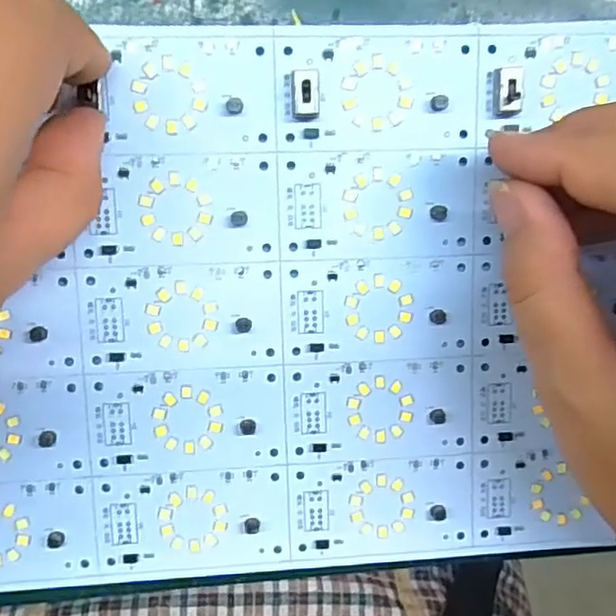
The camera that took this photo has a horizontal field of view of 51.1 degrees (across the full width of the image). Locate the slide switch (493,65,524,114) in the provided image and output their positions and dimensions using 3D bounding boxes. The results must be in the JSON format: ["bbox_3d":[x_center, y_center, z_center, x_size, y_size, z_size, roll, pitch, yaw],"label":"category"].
[{"bbox_3d":[0.059,-0.064,0.188,0.008,0.006,0.014,-5,100,-5],"label":"slide switch"}]

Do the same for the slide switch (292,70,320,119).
[{"bbox_3d":[-0.001,-0.062,0.184,0.008,0.005,0.014,0,100,-6],"label":"slide switch"}]

